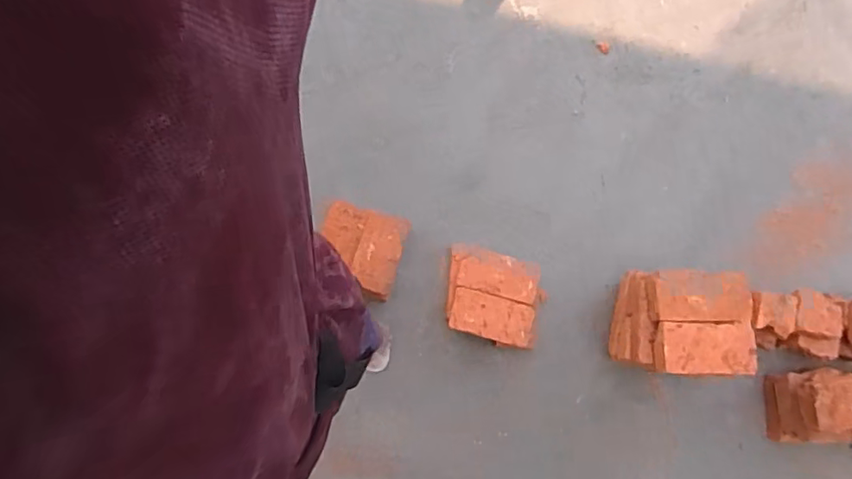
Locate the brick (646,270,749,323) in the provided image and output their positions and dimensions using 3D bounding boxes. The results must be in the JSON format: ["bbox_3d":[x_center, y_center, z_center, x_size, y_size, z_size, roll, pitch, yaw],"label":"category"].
[{"bbox_3d":[0.571,0.119,1.140,0.198,0.039,0.105,1,78,-3],"label":"brick"}]

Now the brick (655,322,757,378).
[{"bbox_3d":[0.570,0.223,1.126,0.193,0.045,0.105,1,78,-3],"label":"brick"}]

